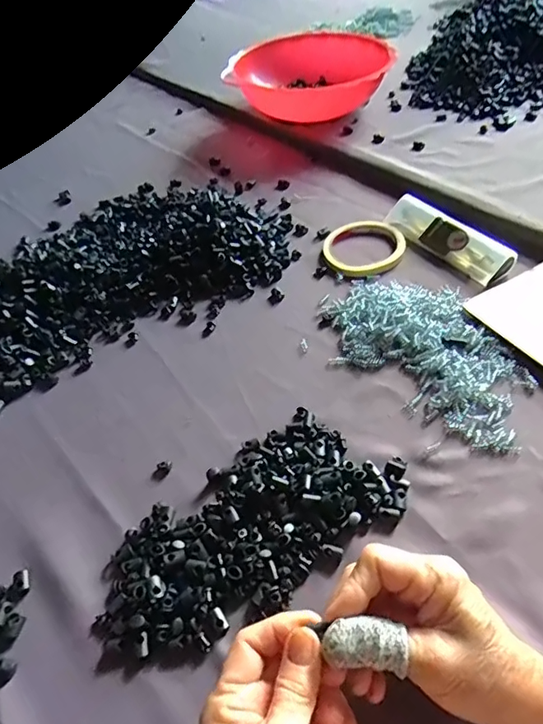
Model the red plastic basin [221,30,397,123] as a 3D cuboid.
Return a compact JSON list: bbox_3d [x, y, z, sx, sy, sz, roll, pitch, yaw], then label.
[{"bbox_3d":[0.066,-0.447,0.807,0.229,0.080,0.229,-3,48,4],"label":"red plastic basin"}]

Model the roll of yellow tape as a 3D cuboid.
[{"bbox_3d":[0.105,-0.128,0.574,0.088,0.014,0.091,-3,48,4],"label":"roll of yellow tape"}]

